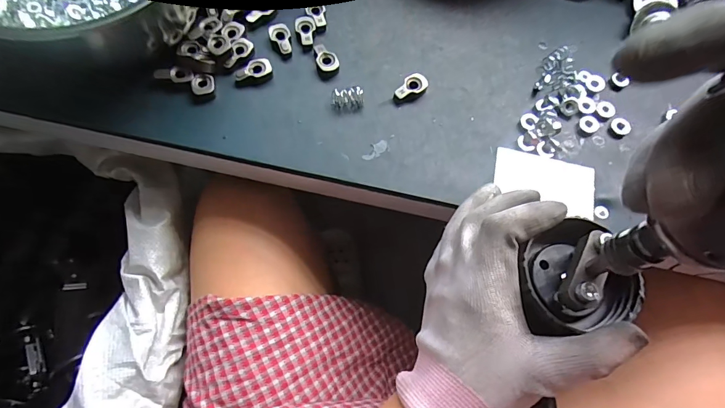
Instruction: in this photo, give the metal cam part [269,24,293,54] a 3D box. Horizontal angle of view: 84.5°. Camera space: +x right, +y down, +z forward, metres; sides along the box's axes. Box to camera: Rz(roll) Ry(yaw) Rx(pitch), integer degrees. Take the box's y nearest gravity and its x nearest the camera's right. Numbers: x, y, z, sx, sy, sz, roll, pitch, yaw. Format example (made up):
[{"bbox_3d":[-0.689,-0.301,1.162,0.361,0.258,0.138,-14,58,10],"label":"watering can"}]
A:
[{"bbox_3d":[-0.067,-0.138,0.333,0.016,0.004,0.030,-19,71,-9],"label":"metal cam part"}]

